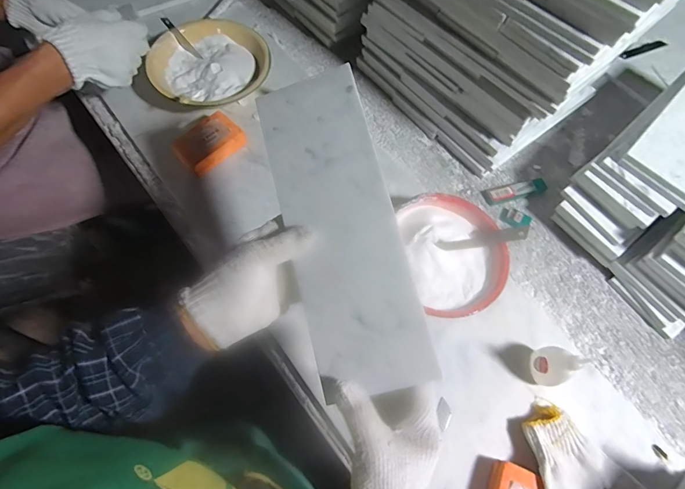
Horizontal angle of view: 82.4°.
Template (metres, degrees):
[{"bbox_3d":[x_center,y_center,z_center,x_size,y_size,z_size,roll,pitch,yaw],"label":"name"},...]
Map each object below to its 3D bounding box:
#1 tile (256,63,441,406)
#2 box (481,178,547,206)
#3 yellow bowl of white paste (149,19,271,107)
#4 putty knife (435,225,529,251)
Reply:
[{"bbox_3d":[-0.004,-0.020,0.357,0.098,0.006,0.297,-17,77,9],"label":"tile"},{"bbox_3d":[0.273,-0.085,0.612,0.103,0.013,0.028,-13,65,-9],"label":"box"},{"bbox_3d":[-0.221,-0.301,0.642,0.179,0.043,0.170,1,64,-2],"label":"yellow bowl of white paste"},{"bbox_3d":[0.178,-0.008,0.503,0.110,0.034,0.025,-4,64,-4],"label":"putty knife"}]

